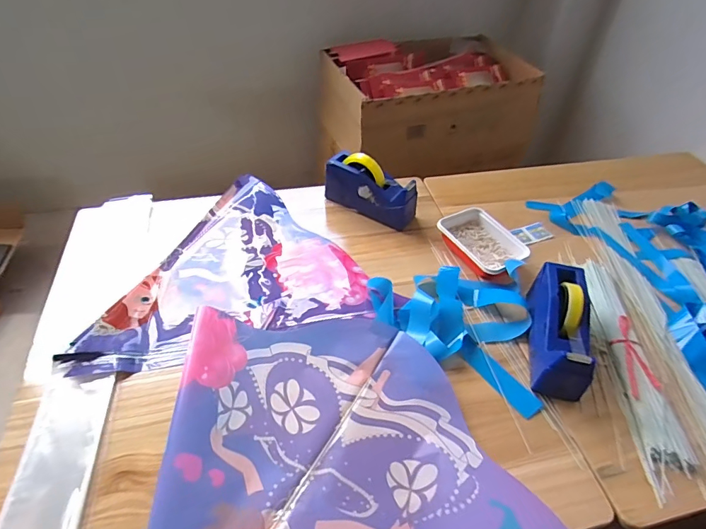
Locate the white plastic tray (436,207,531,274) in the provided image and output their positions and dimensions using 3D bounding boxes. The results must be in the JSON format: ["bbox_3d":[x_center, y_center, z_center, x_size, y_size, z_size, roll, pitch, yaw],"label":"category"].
[{"bbox_3d":[0.258,-0.042,0.851,0.122,0.036,0.173,-23,52,-23],"label":"white plastic tray"}]

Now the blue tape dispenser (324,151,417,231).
[{"bbox_3d":[0.037,-0.163,0.910,0.202,0.102,0.068,25,50,19],"label":"blue tape dispenser"}]

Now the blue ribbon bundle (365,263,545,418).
[{"bbox_3d":[0.199,0.070,0.729,0.312,0.049,0.230,29,51,22],"label":"blue ribbon bundle"}]

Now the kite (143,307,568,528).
[{"bbox_3d":[0.004,0.246,0.548,0.490,0.065,0.450,0,46,-3],"label":"kite"}]

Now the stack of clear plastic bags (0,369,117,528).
[{"bbox_3d":[-0.374,0.276,0.524,0.091,0.011,0.306,-5,47,-8],"label":"stack of clear plastic bags"}]

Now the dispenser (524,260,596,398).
[{"bbox_3d":[0.327,0.100,0.677,0.070,0.102,0.203,10,46,7],"label":"dispenser"}]

